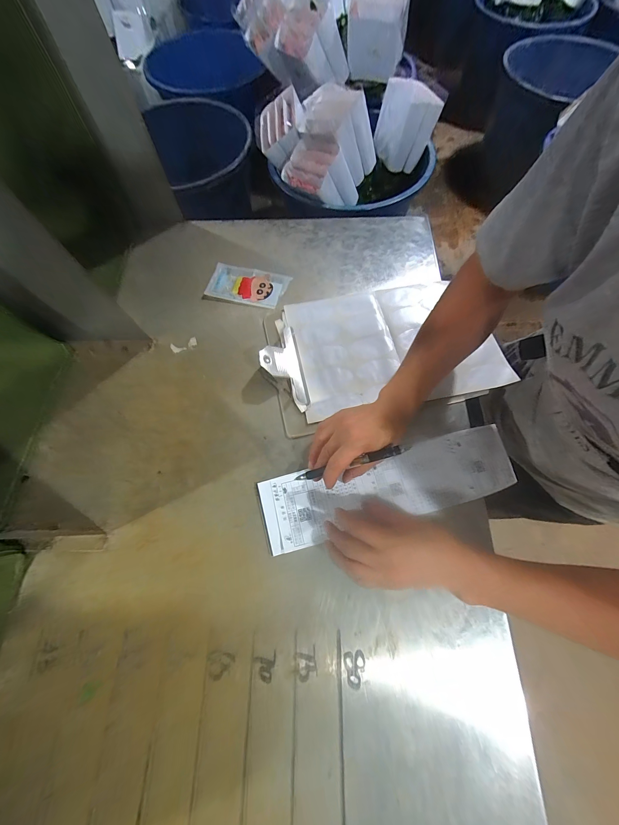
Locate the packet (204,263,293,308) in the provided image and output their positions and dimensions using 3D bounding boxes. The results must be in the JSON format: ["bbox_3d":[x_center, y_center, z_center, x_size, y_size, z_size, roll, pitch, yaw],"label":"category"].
[{"bbox_3d":[-0.111,-0.233,0.510,0.136,0.010,0.079,14,71,2],"label":"packet"}]

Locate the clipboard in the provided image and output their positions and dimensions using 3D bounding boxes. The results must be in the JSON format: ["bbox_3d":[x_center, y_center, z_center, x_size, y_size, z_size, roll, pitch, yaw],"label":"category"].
[{"bbox_3d":[0.110,-0.112,0.447,0.356,0.028,0.231,-12,70,-3],"label":"clipboard"}]

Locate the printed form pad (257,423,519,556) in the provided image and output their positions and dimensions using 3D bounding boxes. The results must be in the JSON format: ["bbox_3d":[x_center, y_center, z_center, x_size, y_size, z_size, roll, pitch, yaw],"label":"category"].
[{"bbox_3d":[0.119,0.099,0.392,0.366,0.032,0.091,-13,70,-6],"label":"printed form pad"}]

